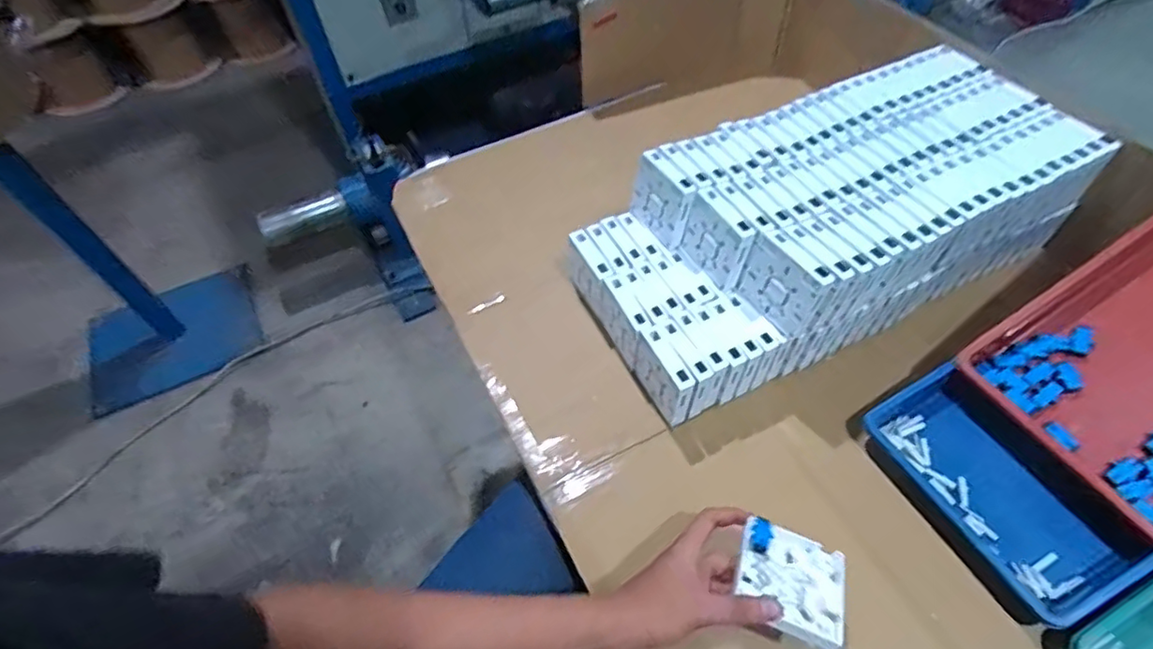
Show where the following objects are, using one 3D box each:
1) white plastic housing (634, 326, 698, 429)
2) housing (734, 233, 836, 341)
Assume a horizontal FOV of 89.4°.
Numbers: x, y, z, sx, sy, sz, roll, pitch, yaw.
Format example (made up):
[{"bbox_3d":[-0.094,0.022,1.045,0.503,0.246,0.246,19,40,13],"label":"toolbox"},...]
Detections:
[{"bbox_3d":[0.100,0.060,0.663,0.030,0.080,0.091,-22,55,-13],"label":"white plastic housing"},{"bbox_3d":[0.221,-0.041,0.631,0.016,0.092,0.090,-22,56,-31],"label":"housing"}]

